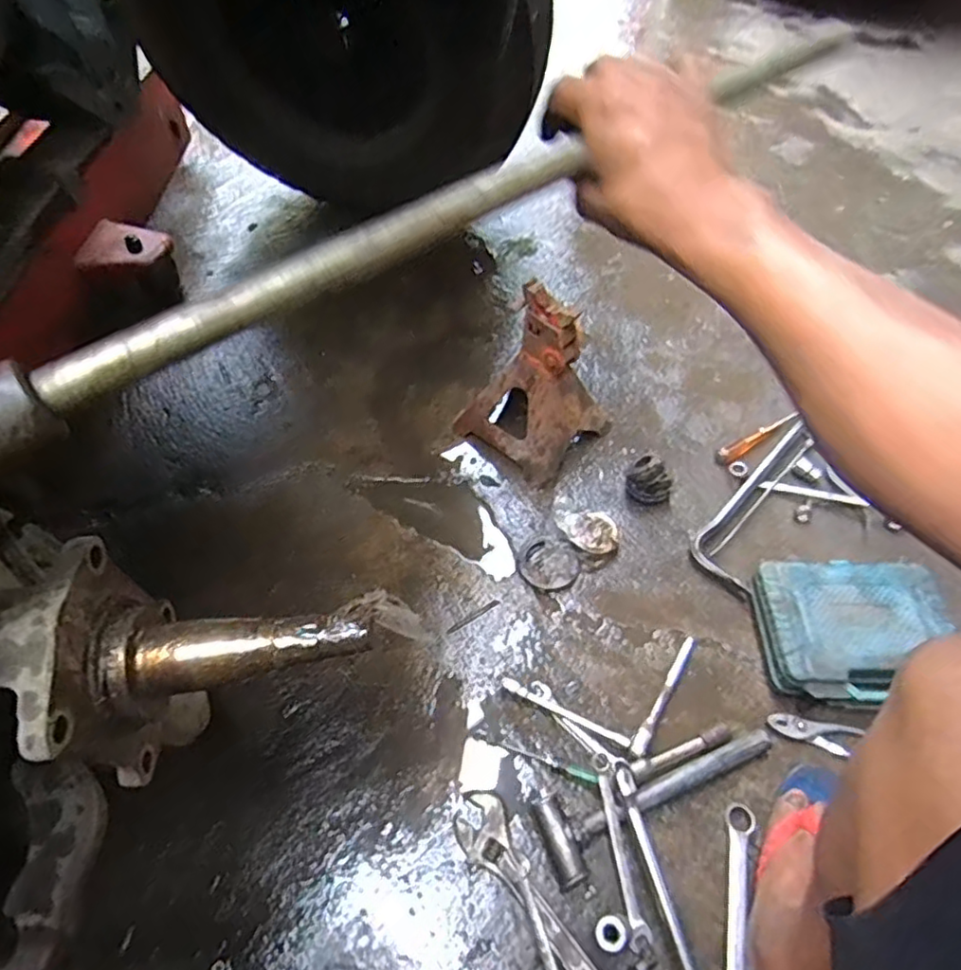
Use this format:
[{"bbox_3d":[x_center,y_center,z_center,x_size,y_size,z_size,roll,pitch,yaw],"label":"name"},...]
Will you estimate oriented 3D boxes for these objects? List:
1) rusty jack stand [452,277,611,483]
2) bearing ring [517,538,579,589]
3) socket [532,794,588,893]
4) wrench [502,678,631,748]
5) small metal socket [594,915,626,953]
[{"bbox_3d":[0.095,-0.166,0.977,0.202,0.250,0.181,-37,66,-23],"label":"rusty jack stand"},{"bbox_3d":[0.100,0.116,0.935,0.083,0.009,0.079,1,57,-2],"label":"bearing ring"},{"bbox_3d":[0.090,0.409,0.730,0.030,0.031,0.094,-17,59,-12],"label":"socket"},{"bbox_3d":[0.109,0.290,0.818,0.170,0.014,0.017,24,60,13],"label":"wrench"},{"bbox_3d":[0.135,0.473,0.672,0.031,0.036,0.032,1,57,-2],"label":"small metal socket"}]

